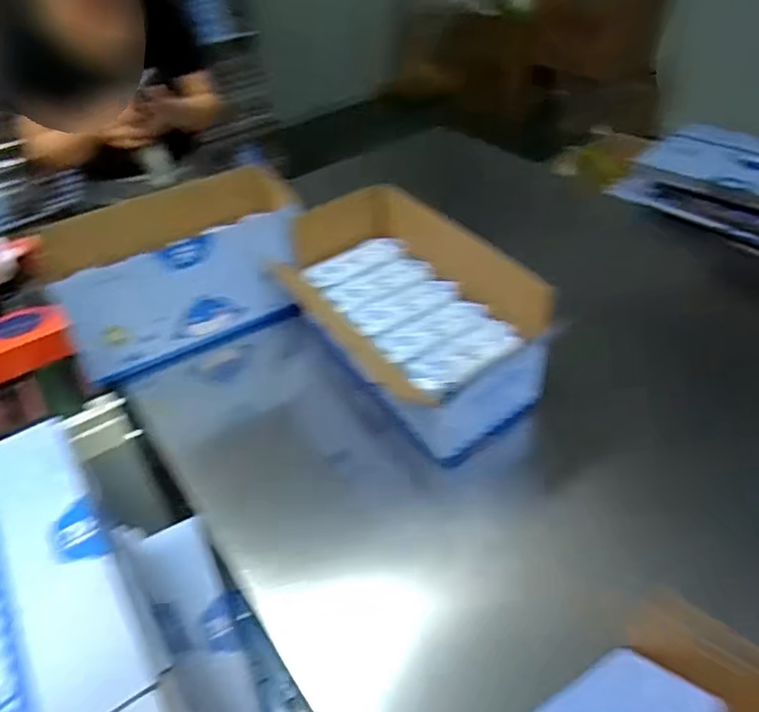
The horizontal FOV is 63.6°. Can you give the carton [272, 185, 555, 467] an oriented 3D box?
[{"bbox_3d":[0.039,-0.072,0.942,0.206,0.198,0.416,-27,46,-23],"label":"carton"}]

